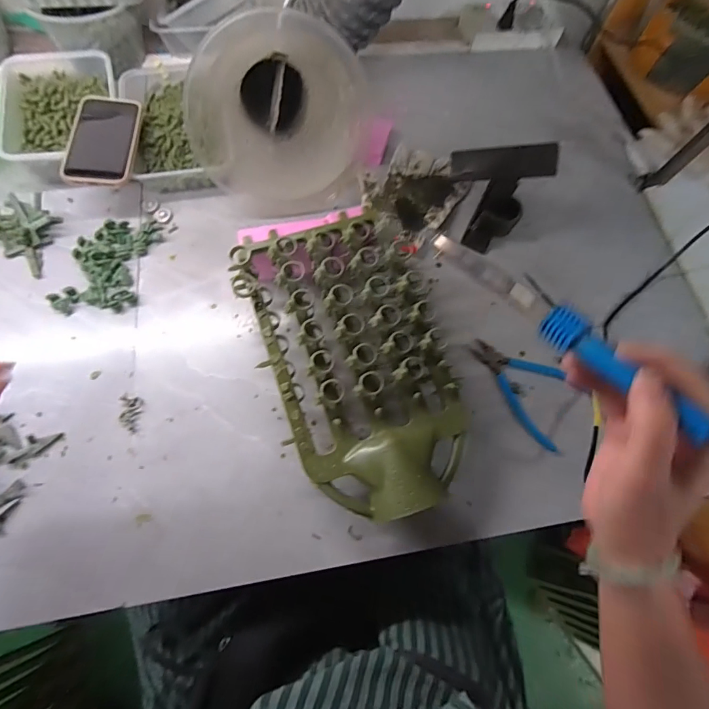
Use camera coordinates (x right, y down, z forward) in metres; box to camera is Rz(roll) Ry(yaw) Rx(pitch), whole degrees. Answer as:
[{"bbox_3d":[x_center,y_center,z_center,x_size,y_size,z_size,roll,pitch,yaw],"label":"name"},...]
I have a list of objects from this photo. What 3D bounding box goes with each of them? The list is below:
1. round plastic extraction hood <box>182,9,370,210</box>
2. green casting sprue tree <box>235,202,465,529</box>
[{"bbox_3d":[-0.089,-0.309,0.512,0.209,0.190,0.137,1,69,-3],"label":"round plastic extraction hood"},{"bbox_3d":[0.005,0.000,0.448,0.196,0.087,0.343,-21,72,-11],"label":"green casting sprue tree"}]

